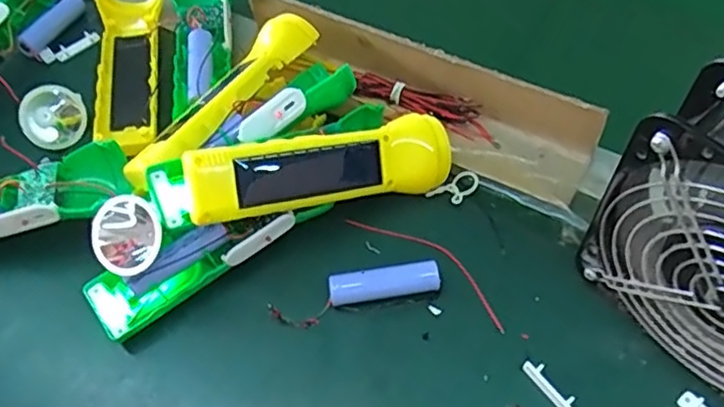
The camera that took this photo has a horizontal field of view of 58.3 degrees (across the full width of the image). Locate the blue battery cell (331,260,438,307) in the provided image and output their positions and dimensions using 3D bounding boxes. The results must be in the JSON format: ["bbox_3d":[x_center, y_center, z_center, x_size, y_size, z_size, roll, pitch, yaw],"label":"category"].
[{"bbox_3d":[0.014,0.049,0.393,0.066,0.016,0.016,-7,57,-1],"label":"blue battery cell"}]

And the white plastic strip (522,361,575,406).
[{"bbox_3d":[0.104,0.102,0.358,0.010,0.006,0.037,-34,61,-18],"label":"white plastic strip"}]

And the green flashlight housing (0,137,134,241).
[{"bbox_3d":[-0.231,0.005,0.416,0.164,0.037,0.049,-10,57,-3],"label":"green flashlight housing"}]

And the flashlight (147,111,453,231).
[{"bbox_3d":[-0.032,-0.021,0.390,0.181,0.046,0.047,-10,57,-18],"label":"flashlight"}]

